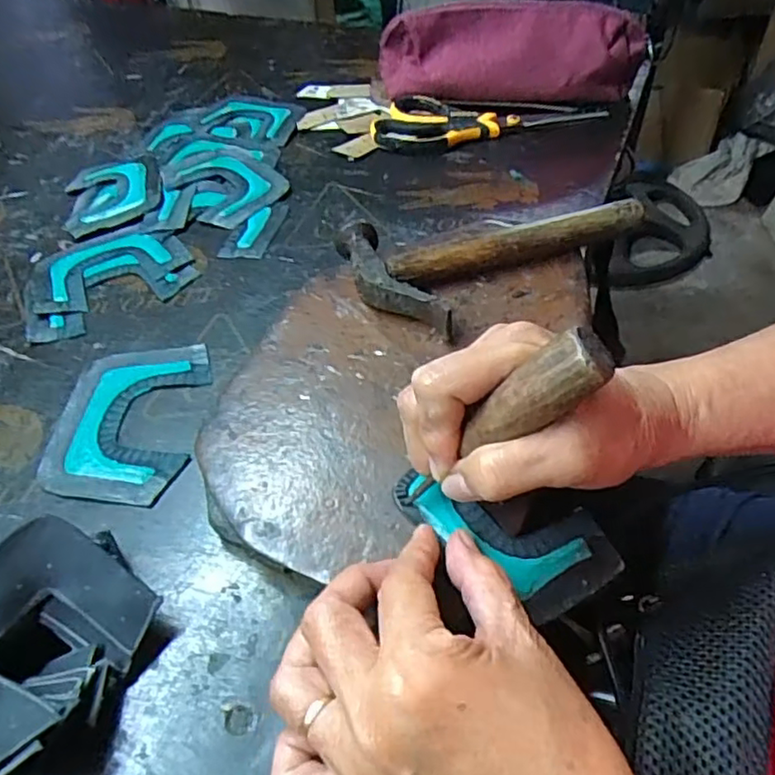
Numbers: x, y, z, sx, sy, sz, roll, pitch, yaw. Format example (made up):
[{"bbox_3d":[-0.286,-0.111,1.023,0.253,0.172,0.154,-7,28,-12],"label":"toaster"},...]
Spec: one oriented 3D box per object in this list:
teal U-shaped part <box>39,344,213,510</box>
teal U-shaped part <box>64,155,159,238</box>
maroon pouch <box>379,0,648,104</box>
[{"bbox_3d":[-0.149,0.015,0.362,0.079,0.005,0.110,-1,49,5],"label":"teal U-shaped part"},{"bbox_3d":[-0.226,-0.162,0.518,0.074,0.010,0.103,-17,49,-9],"label":"teal U-shaped part"},{"bbox_3d":[0.110,-0.298,0.565,0.228,0.080,0.045,0,50,4],"label":"maroon pouch"}]

